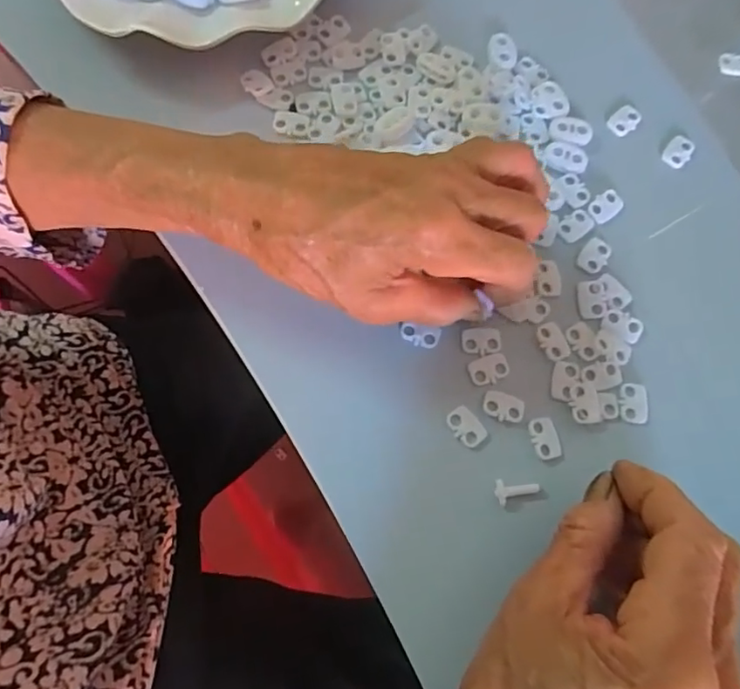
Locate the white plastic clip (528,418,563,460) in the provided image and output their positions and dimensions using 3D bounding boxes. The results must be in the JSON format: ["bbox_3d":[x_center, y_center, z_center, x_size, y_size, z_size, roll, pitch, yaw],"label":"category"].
[{"bbox_3d":[0.077,0.041,0.253,0.012,0.004,0.018,-16,75,-4],"label":"white plastic clip"}]

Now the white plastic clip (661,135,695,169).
[{"bbox_3d":[0.159,-0.100,0.297,0.013,0.004,0.019,32,77,9],"label":"white plastic clip"}]

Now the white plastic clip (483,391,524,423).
[{"bbox_3d":[0.060,0.028,0.257,0.018,0.004,0.012,13,75,4],"label":"white plastic clip"}]

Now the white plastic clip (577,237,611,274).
[{"bbox_3d":[0.109,-0.044,0.279,0.012,0.004,0.018,32,77,9],"label":"white plastic clip"}]

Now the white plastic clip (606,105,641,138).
[{"bbox_3d":[0.133,-0.118,0.301,0.019,0.004,0.012,-43,79,-11],"label":"white plastic clip"}]

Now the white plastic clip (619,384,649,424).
[{"bbox_3d":[0.120,0.026,0.259,0.013,0.004,0.018,5,75,1],"label":"white plastic clip"}]

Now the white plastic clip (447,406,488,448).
[{"bbox_3d":[0.043,0.036,0.254,0.012,0.004,0.018,-39,78,-10],"label":"white plastic clip"}]

